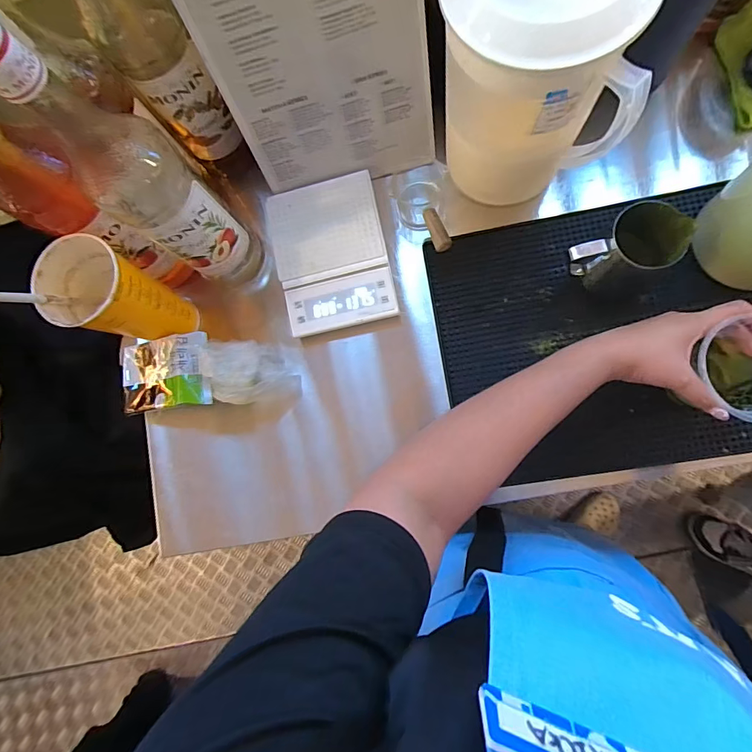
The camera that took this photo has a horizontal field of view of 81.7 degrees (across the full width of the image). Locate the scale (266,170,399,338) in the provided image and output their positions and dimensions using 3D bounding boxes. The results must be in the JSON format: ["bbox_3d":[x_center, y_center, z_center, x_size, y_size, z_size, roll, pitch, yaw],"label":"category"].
[{"bbox_3d":[-0.053,-0.144,0.517,0.130,0.018,0.174,-13,85,6],"label":"scale"}]

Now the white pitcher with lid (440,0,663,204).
[{"bbox_3d":[0.147,-0.283,0.405,0.167,0.213,0.142,13,88,8],"label":"white pitcher with lid"}]

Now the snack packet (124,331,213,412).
[{"bbox_3d":[-0.242,-0.004,0.496,0.128,0.031,0.081,-7,85,7],"label":"snack packet"}]

